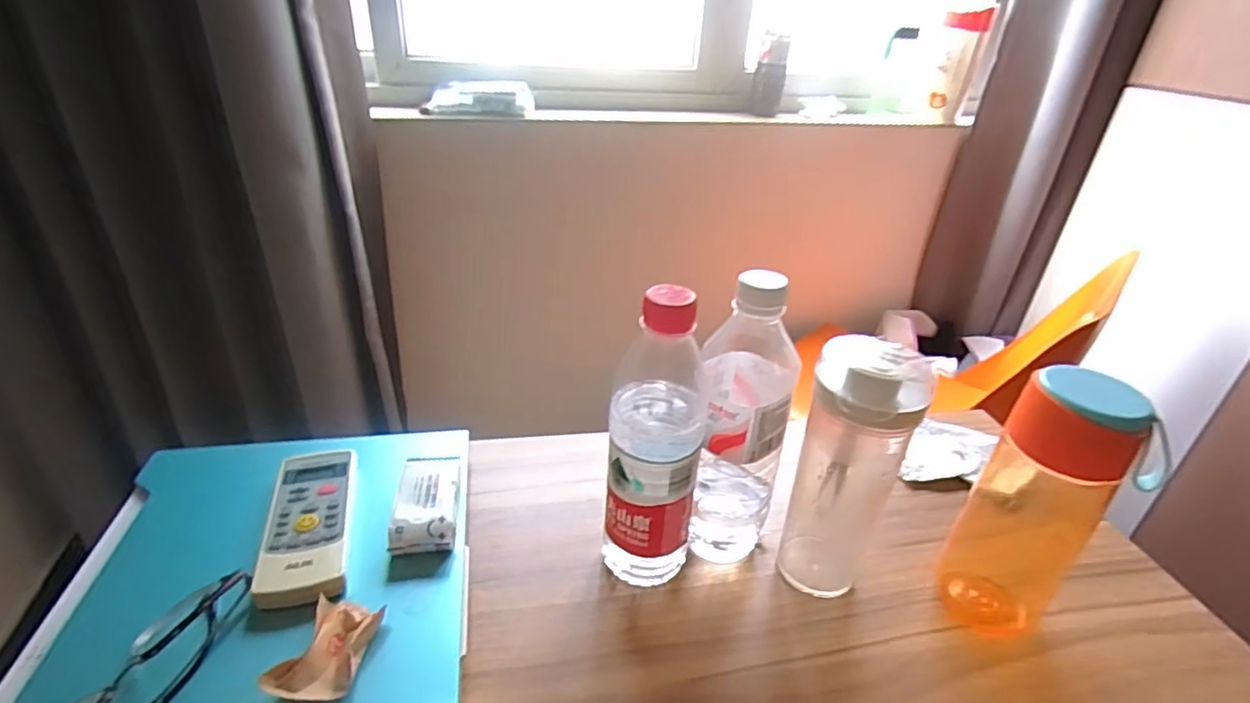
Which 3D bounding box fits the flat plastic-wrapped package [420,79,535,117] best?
[{"bbox_3d":[-0.281,-0.483,1.154,0.209,0.053,0.066,-6,32,-14],"label":"flat plastic-wrapped package"}]

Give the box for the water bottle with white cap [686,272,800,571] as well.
[{"bbox_3d":[0.085,0.052,0.434,0.060,0.228,0.073,9,32,11],"label":"water bottle with white cap"}]

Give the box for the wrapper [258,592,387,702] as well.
[{"bbox_3d":[-0.176,0.175,0.357,0.045,0.014,0.059,5,31,5],"label":"wrapper"}]

